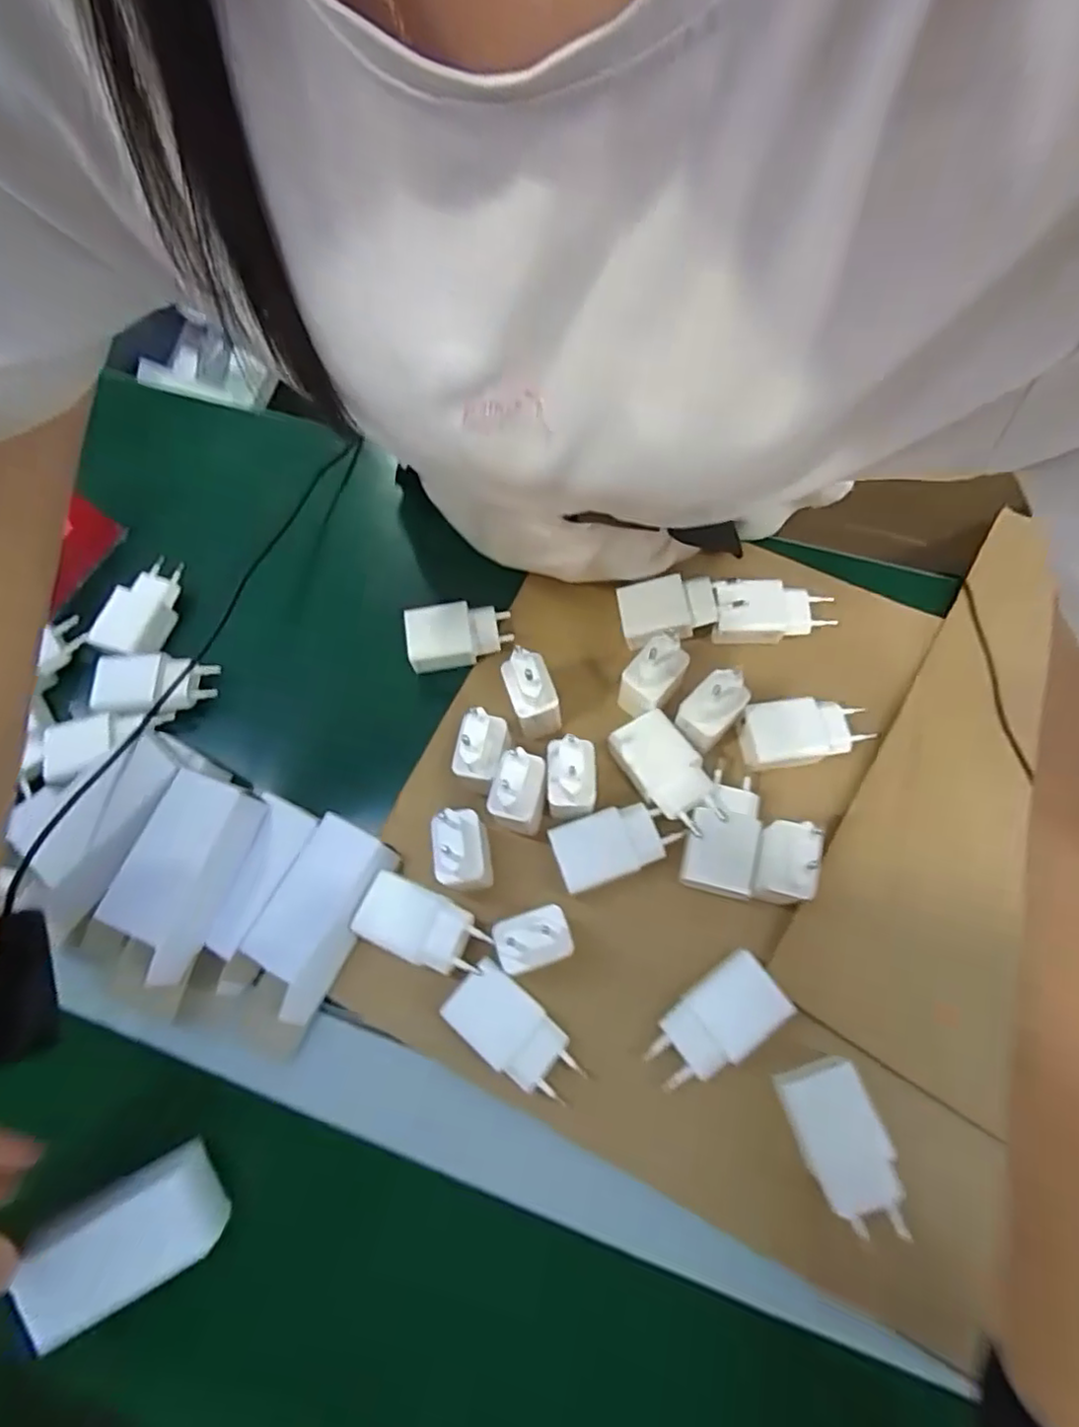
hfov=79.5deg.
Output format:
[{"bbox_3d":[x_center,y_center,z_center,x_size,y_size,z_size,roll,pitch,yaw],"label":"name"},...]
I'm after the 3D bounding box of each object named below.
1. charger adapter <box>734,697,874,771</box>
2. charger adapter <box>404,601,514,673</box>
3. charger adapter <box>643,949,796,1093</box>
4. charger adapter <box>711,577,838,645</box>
[{"bbox_3d":[0.168,0.013,0.413,0.074,0.025,0.039,-11,69,0],"label":"charger adapter"},{"bbox_3d":[-0.057,-0.056,0.451,0.071,0.023,0.039,-16,69,-2],"label":"charger adapter"},{"bbox_3d":[0.094,0.166,0.348,0.075,0.021,0.039,-36,71,-9],"label":"charger adapter"},{"bbox_3d":[0.159,-0.068,0.439,0.082,0.025,0.042,-2,70,3],"label":"charger adapter"}]

